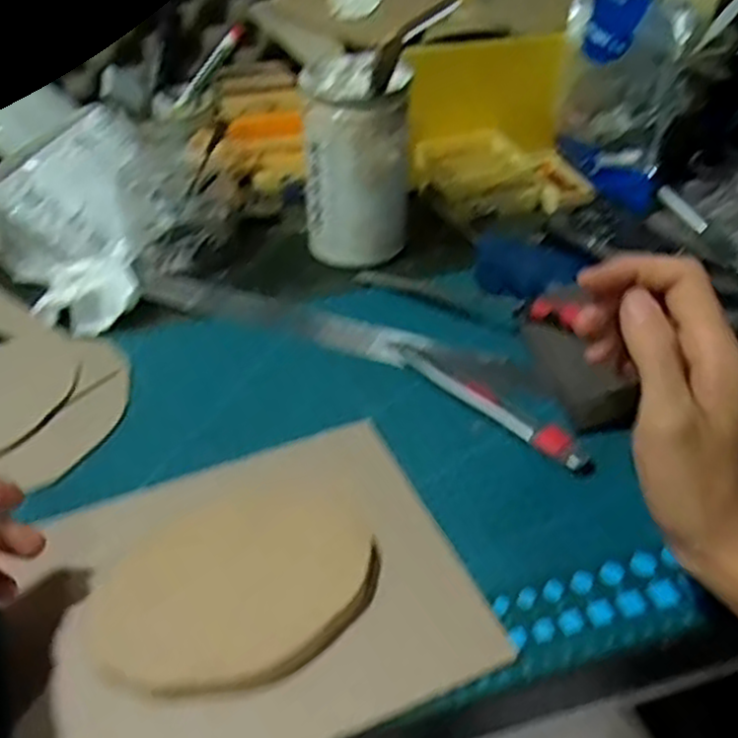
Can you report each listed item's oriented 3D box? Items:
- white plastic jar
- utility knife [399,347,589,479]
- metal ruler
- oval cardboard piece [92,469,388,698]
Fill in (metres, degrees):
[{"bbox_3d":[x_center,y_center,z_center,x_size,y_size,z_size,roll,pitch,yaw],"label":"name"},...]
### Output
[{"bbox_3d":[-0.009,-0.146,0.562,0.074,0.131,0.073,1,40,0],"label":"white plastic jar"},{"bbox_3d":[0.069,0.018,0.456,0.017,0.010,0.140,-32,49,-31],"label":"utility knife"},{"bbox_3d":[-0.025,-0.027,0.517,0.289,0.007,0.033,15,38,21],"label":"metal ruler"},{"bbox_3d":[-0.061,0.097,0.365,0.132,0.014,0.097,-26,46,-26],"label":"oval cardboard piece"}]

